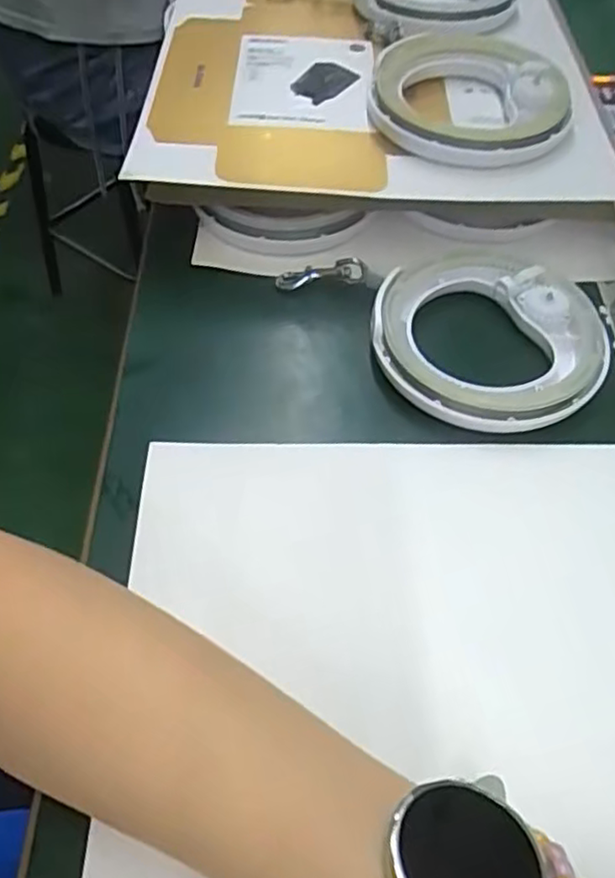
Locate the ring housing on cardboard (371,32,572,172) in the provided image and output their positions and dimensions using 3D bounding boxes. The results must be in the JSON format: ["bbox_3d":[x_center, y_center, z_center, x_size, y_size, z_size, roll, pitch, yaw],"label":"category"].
[{"bbox_3d":[0.106,-0.219,0.431,0.122,0.025,0.119,3,52,-3],"label":"ring housing on cardboard"}]

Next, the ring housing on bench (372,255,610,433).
[{"bbox_3d":[0.102,-0.059,0.384,0.125,0.029,0.120,0,52,-5],"label":"ring housing on bench"}]

